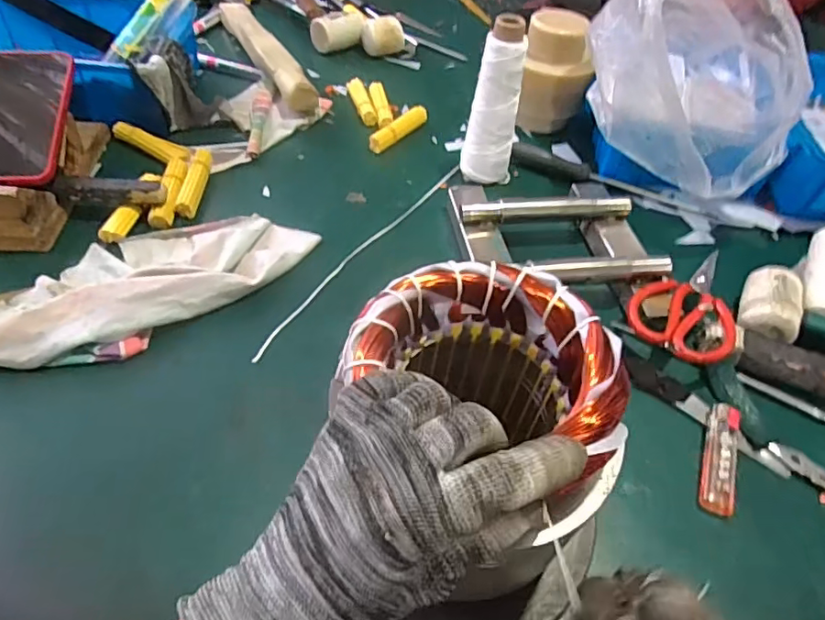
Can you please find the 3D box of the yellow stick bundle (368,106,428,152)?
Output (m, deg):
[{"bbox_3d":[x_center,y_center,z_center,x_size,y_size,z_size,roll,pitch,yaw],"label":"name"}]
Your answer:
[{"bbox_3d":[-0.016,-0.228,0.703,0.019,0.022,0.105,32,55,21],"label":"yellow stick bundle"}]

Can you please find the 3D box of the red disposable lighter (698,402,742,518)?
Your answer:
[{"bbox_3d":[0.234,0.111,0.422,0.022,0.012,0.088,20,52,12],"label":"red disposable lighter"}]

